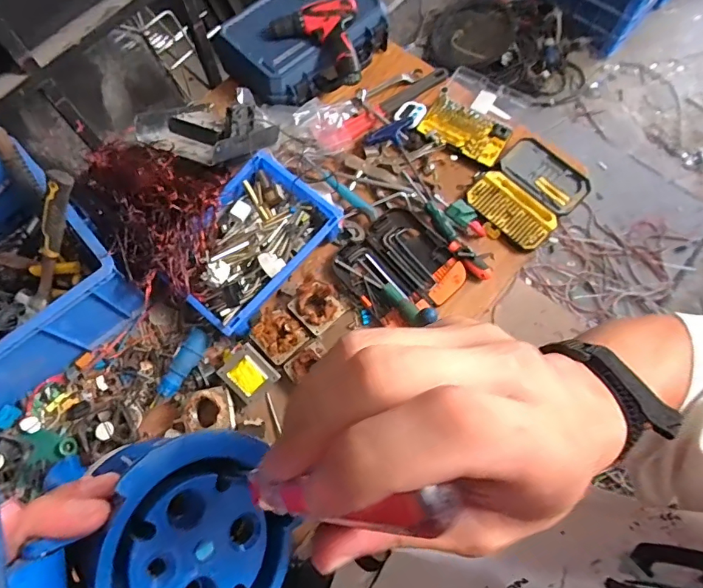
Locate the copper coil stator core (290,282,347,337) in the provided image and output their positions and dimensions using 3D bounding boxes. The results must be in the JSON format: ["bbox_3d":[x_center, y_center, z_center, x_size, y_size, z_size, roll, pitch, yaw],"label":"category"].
[{"bbox_3d":[-0.065,0.022,0.872,0.091,0.053,0.090,-43,75,-14],"label":"copper coil stator core"}]

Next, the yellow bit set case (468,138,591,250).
[{"bbox_3d":[0.375,-0.218,0.974,0.246,0.023,0.185,-41,74,-14],"label":"yellow bit set case"}]

